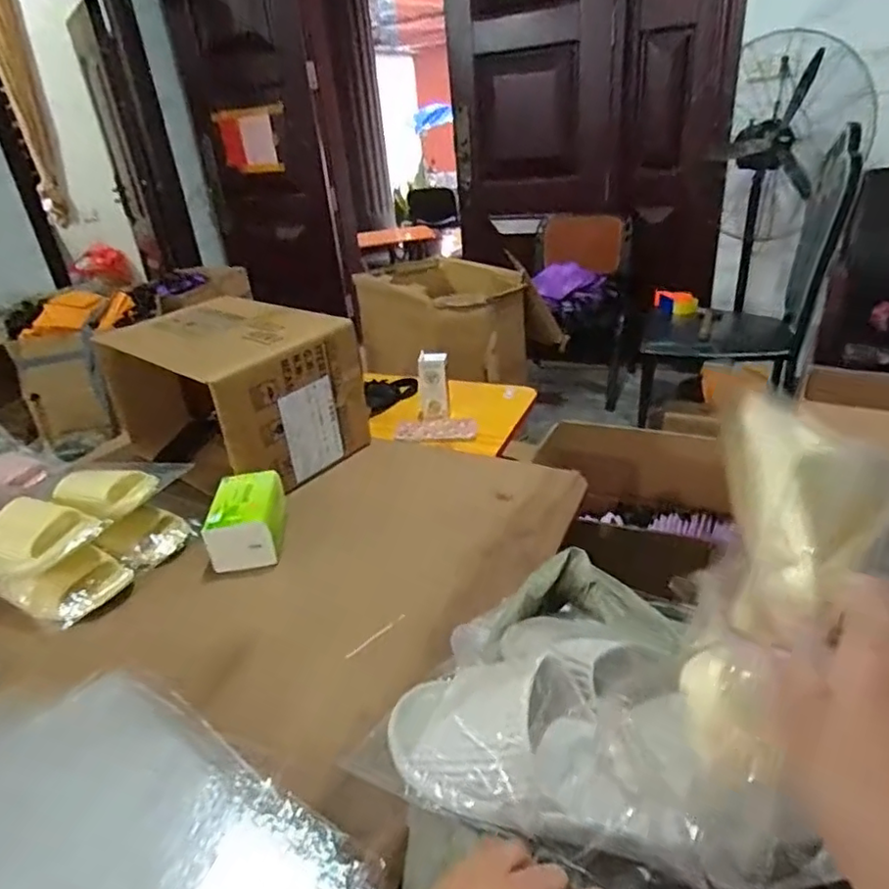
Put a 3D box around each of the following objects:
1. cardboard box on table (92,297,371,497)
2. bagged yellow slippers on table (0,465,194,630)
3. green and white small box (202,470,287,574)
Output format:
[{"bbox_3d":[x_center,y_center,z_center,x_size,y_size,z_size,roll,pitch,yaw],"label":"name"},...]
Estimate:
[{"bbox_3d":[-0.388,-0.099,1.111,0.394,0.247,0.301,19,37,38],"label":"cardboard box on table"},{"bbox_3d":[-0.506,0.127,0.855,0.145,0.119,0.266,10,32,27],"label":"bagged yellow slippers on table"},{"bbox_3d":[-0.295,0.110,0.894,0.094,0.086,0.129,-7,28,-3],"label":"green and white small box"}]

